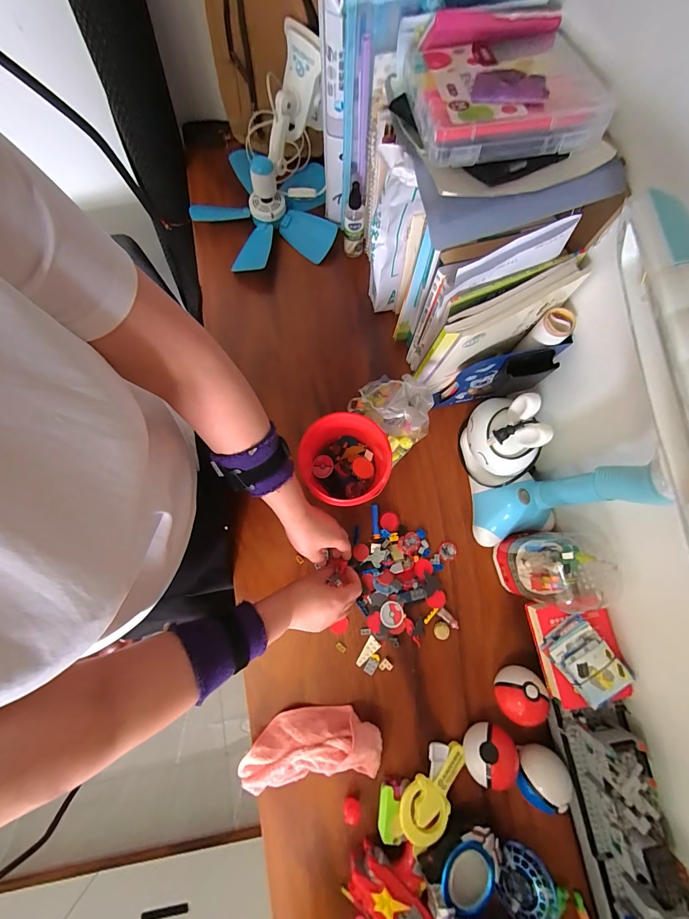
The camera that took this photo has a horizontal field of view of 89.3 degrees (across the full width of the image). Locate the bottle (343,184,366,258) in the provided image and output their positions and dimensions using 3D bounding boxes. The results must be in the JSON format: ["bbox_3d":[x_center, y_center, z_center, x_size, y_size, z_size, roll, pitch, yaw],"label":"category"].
[{"bbox_3d":[0.018,-0.451,0.677,0.041,0.140,0.033,11,78,4],"label":"bottle"}]

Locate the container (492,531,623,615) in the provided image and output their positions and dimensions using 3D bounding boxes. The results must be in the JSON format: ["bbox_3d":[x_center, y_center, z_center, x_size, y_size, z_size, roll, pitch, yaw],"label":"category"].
[{"bbox_3d":[0.306,0.160,0.512,0.112,0.159,0.107,16,78,5],"label":"container"}]

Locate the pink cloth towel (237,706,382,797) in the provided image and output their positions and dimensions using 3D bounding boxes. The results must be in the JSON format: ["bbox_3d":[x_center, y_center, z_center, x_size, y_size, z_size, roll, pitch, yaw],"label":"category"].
[{"bbox_3d":[-0.053,0.435,0.522,0.215,0.056,0.098,-12,77,-1],"label":"pink cloth towel"}]

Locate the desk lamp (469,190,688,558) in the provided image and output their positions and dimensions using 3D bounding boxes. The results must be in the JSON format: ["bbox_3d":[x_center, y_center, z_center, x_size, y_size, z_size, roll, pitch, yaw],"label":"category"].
[{"bbox_3d":[0.266,-0.007,0.406,0.122,0.441,0.288,6,79,1],"label":"desk lamp"}]

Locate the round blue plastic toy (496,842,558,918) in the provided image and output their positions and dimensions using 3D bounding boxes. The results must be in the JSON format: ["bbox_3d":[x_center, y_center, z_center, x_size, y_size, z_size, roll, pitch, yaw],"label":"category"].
[{"bbox_3d":[0.252,0.595,0.491,0.075,0.037,0.079,0,77,2],"label":"round blue plastic toy"}]

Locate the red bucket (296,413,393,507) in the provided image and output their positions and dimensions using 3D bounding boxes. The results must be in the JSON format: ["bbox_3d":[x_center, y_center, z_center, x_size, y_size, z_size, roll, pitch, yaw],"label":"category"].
[{"bbox_3d":[0.002,0.010,0.573,0.125,0.124,0.135,0,77,2],"label":"red bucket"}]

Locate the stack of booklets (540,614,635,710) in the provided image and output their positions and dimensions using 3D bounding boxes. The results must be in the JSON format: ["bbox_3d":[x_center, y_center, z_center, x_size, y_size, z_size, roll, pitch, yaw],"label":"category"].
[{"bbox_3d":[0.331,0.277,0.477,0.071,0.017,0.108,-41,79,4],"label":"stack of booklets"}]

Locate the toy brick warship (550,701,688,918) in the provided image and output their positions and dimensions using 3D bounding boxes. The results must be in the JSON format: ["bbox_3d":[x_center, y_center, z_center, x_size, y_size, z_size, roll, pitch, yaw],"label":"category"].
[{"bbox_3d":[0.407,0.612,0.364,0.112,0.215,0.577,-14,77,-1],"label":"toy brick warship"}]

